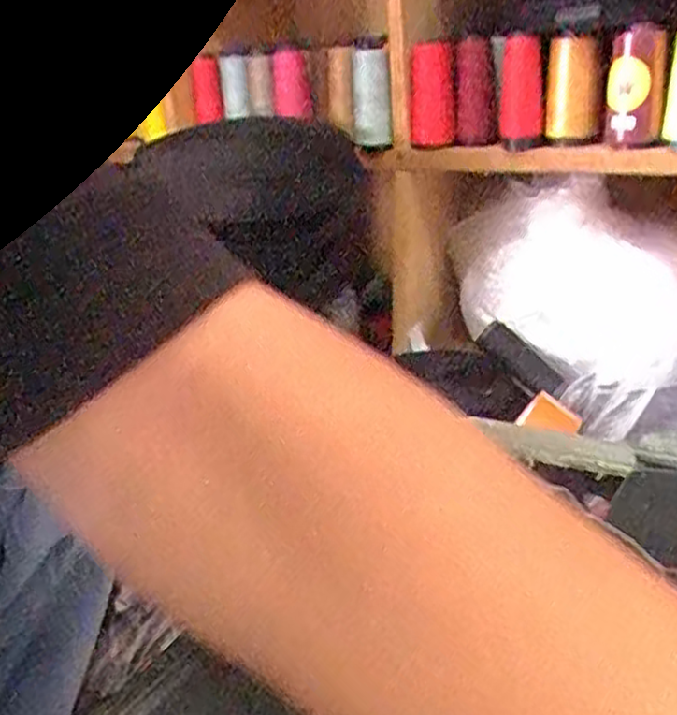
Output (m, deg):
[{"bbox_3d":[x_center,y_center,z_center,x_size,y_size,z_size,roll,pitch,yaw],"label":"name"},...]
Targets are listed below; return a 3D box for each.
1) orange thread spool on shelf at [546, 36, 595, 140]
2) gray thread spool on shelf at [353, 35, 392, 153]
[{"bbox_3d":[0.227,-0.262,0.709,0.043,0.091,0.038,3,26,16],"label":"orange thread spool on shelf"},{"bbox_3d":[0.036,-0.296,0.817,0.036,0.117,0.040,-8,25,-6],"label":"gray thread spool on shelf"}]

